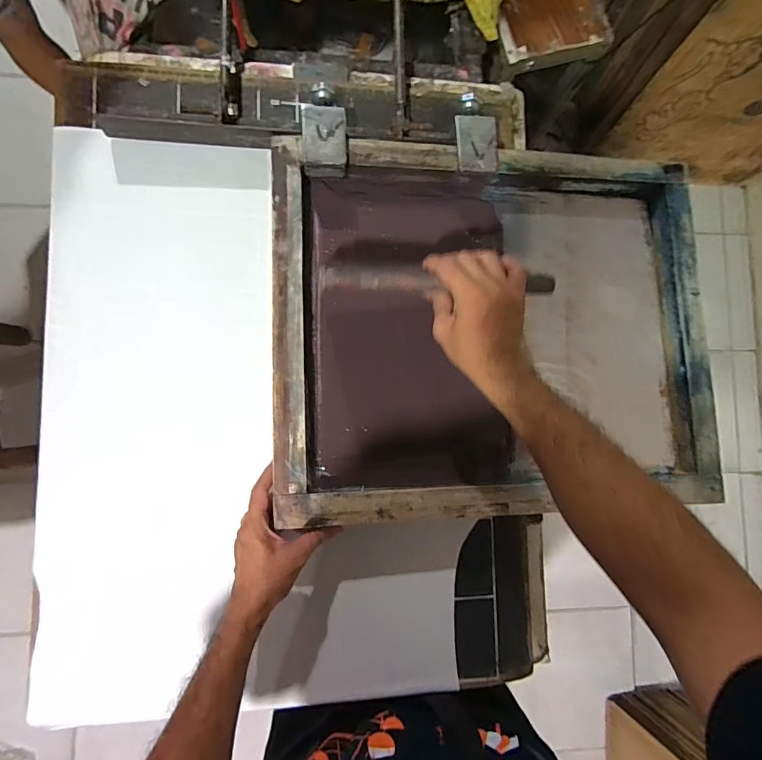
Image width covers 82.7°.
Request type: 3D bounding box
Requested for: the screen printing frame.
[{"bbox_3d":[0.151,-0.069,0.565,0.555,0.071,0.460,-1,85,-6],"label":"screen printing frame"}]

